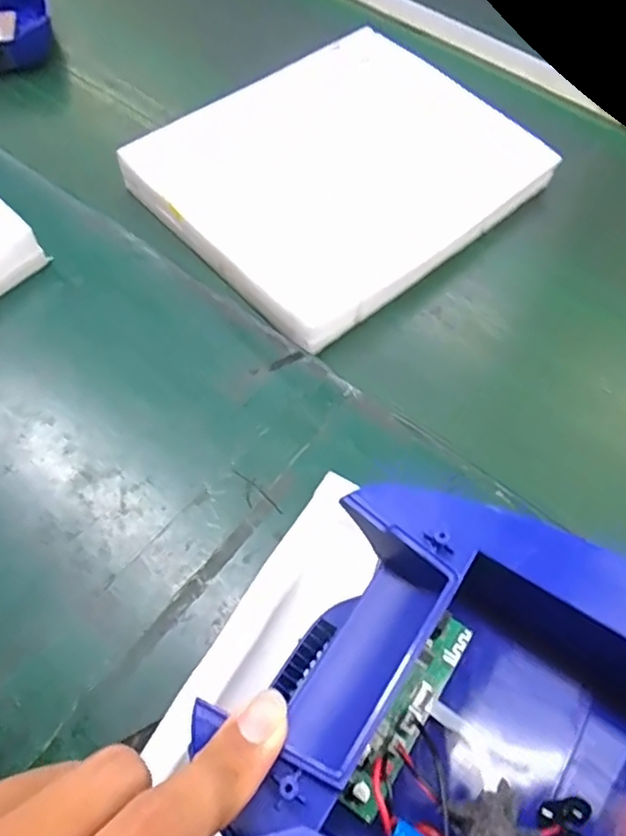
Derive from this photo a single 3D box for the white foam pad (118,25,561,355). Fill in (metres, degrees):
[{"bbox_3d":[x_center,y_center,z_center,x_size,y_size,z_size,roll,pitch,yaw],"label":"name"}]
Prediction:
[{"bbox_3d":[0.038,-0.262,0.652,0.381,0.032,0.287,-37,69,-22],"label":"white foam pad"}]

